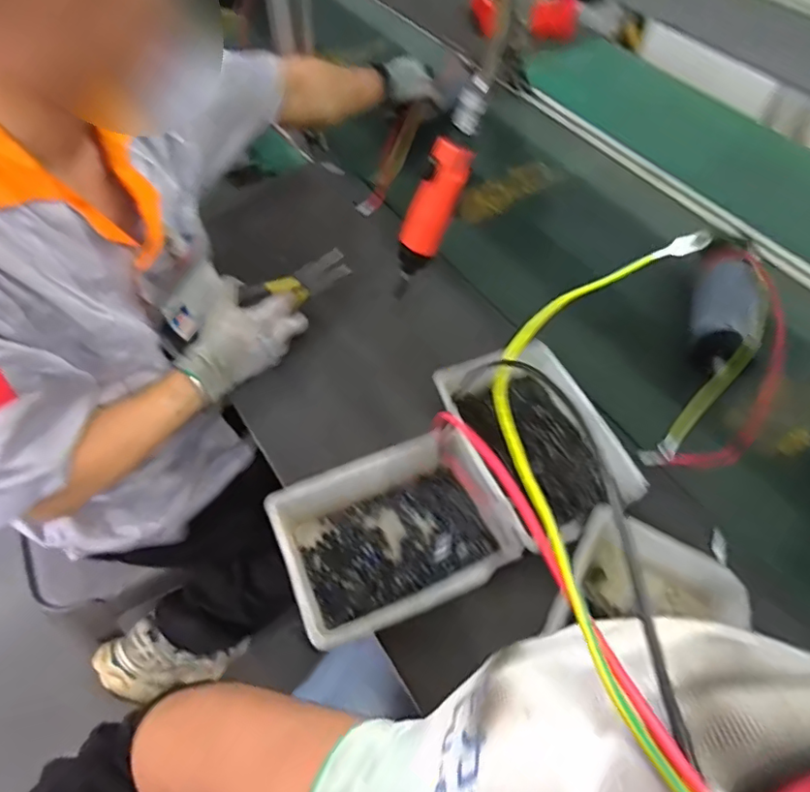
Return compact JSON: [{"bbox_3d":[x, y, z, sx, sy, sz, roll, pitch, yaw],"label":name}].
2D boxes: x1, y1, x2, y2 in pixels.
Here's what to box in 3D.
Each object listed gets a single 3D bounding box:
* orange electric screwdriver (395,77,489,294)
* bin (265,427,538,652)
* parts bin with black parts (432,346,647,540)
[{"bbox_3d":[0.037,-0.223,0.638,0.050,0.246,0.047,-17,53,-42],"label":"orange electric screwdriver"},{"bbox_3d":[-0.002,0.133,0.542,0.221,0.074,0.145,-20,57,-16],"label":"bin"},{"bbox_3d":[0.137,0.047,0.590,0.140,0.062,0.206,-22,58,-17],"label":"parts bin with black parts"}]

